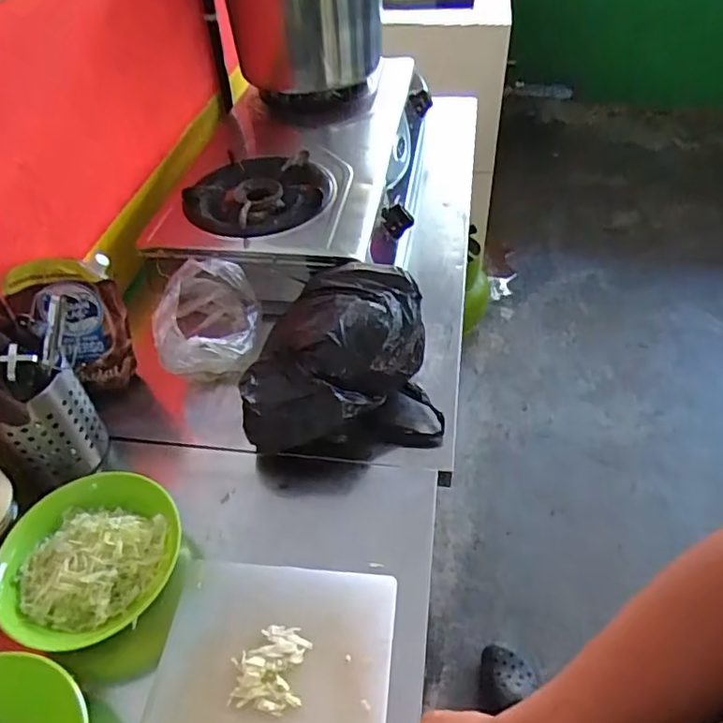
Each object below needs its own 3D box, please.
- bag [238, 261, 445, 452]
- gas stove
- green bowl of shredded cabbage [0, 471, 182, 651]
[{"bbox_3d":[-0.032,-0.002,0.717,0.216,0.119,0.204,-11,46,-6],"label":"bag"},{"bbox_3d":[-0.098,-0.334,0.989,0.363,0.091,0.564,4,46,8],"label":"gas stove"},{"bbox_3d":[-0.261,0.186,0.577,0.163,0.060,0.133,-26,49,-20],"label":"green bowl of shredded cabbage"}]

